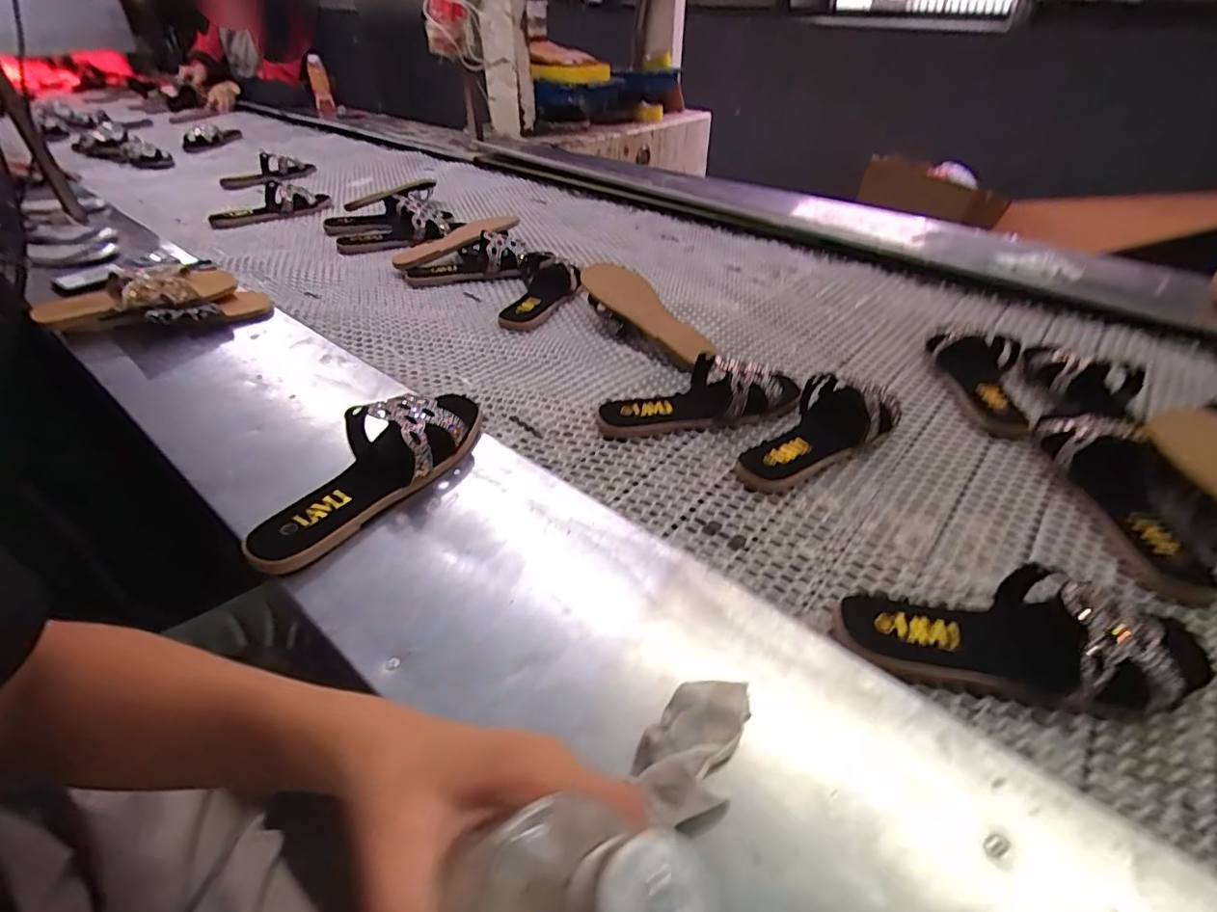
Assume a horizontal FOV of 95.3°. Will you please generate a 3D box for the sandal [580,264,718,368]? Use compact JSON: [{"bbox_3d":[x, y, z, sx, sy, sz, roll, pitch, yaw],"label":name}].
[{"bbox_3d":[0.060,-0.193,0.789,0.088,0.073,0.268,-20,43,-22],"label":"sandal"}]

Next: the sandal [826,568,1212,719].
[{"bbox_3d":[0.293,0.125,0.403,0.234,0.063,0.092,6,40,7],"label":"sandal"}]

